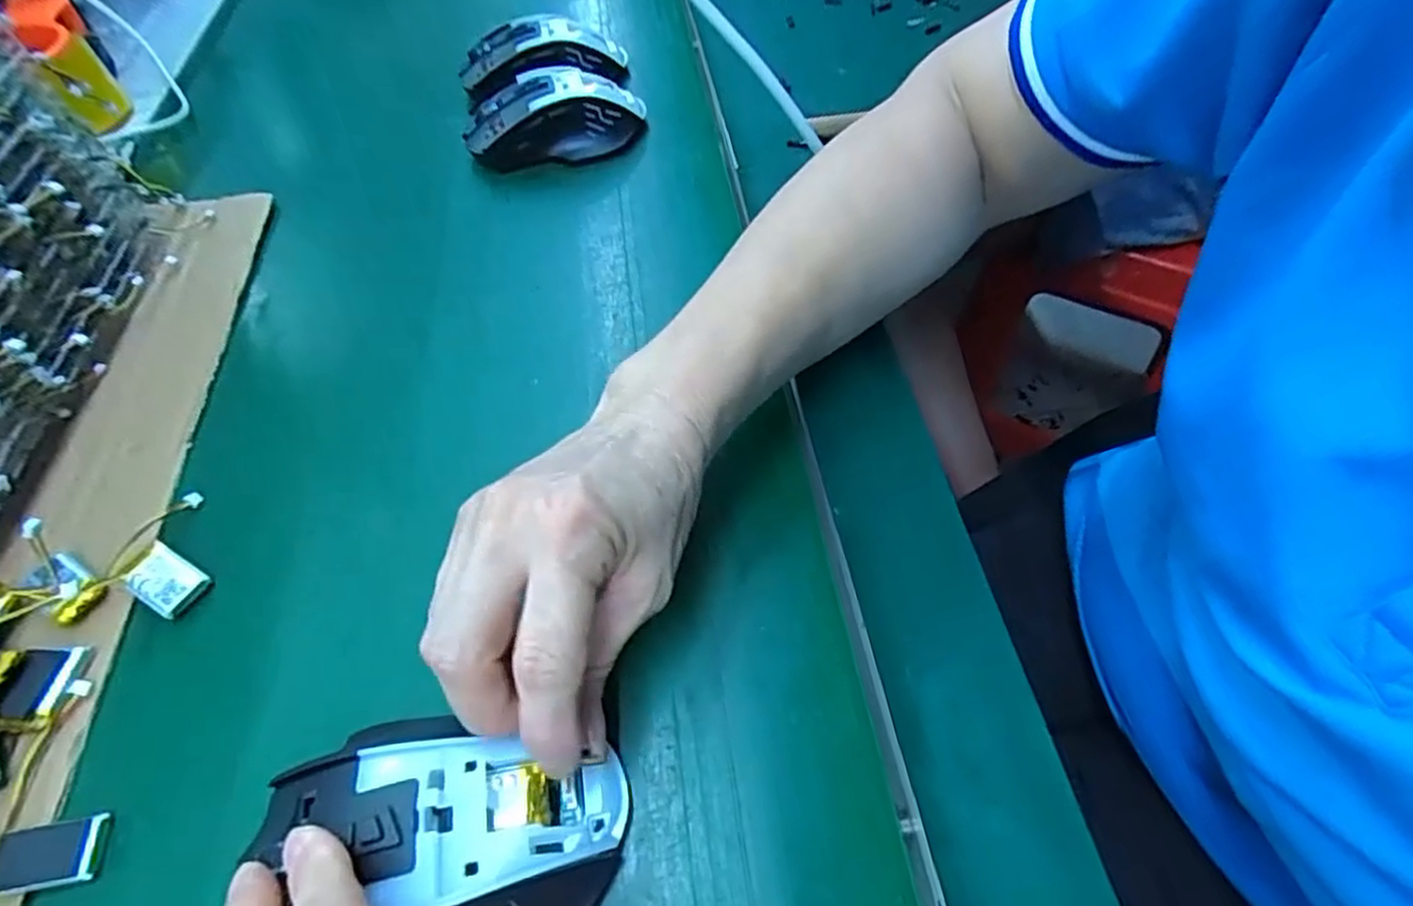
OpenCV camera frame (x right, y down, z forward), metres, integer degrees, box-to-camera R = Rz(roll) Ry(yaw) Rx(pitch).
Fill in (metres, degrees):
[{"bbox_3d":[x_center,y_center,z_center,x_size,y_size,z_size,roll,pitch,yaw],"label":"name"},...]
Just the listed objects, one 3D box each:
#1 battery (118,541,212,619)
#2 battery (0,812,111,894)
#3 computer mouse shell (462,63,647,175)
[{"bbox_3d":[-0.221,0.051,0.293,0.035,0.009,0.019,23,57,20],"label":"battery"},{"bbox_3d":[-0.215,0.131,0.235,0.029,0.004,0.019,0,60,-16],"label":"battery"},{"bbox_3d":[-0.098,-0.218,0.464,0.112,0.040,0.066,-1,52,4],"label":"computer mouse shell"}]

